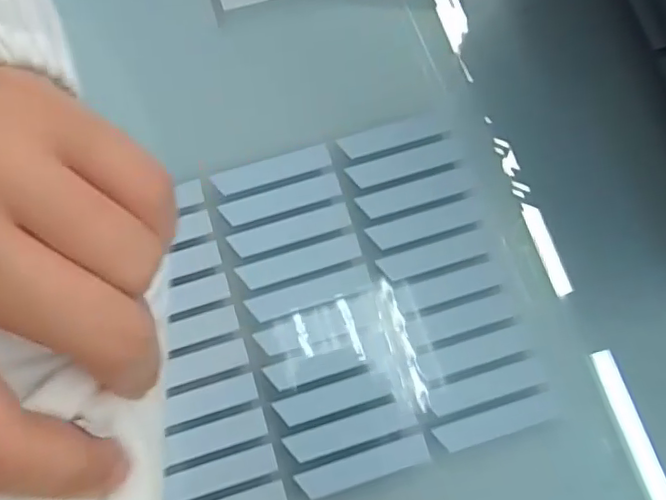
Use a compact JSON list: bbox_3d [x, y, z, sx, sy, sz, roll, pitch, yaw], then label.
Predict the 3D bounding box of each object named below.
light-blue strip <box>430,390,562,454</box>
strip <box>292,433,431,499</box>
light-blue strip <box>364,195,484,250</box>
[{"bbox_3d":[0.053,0.056,0.189,0.040,0.004,0.009,-17,77,-5],"label":"light-blue strip"},{"bbox_3d":[0.010,0.069,0.185,0.042,0.004,0.009,-17,79,-4],"label":"strip"},{"bbox_3d":[0.033,-0.009,0.204,0.040,0.004,0.009,-17,77,-5],"label":"light-blue strip"}]

